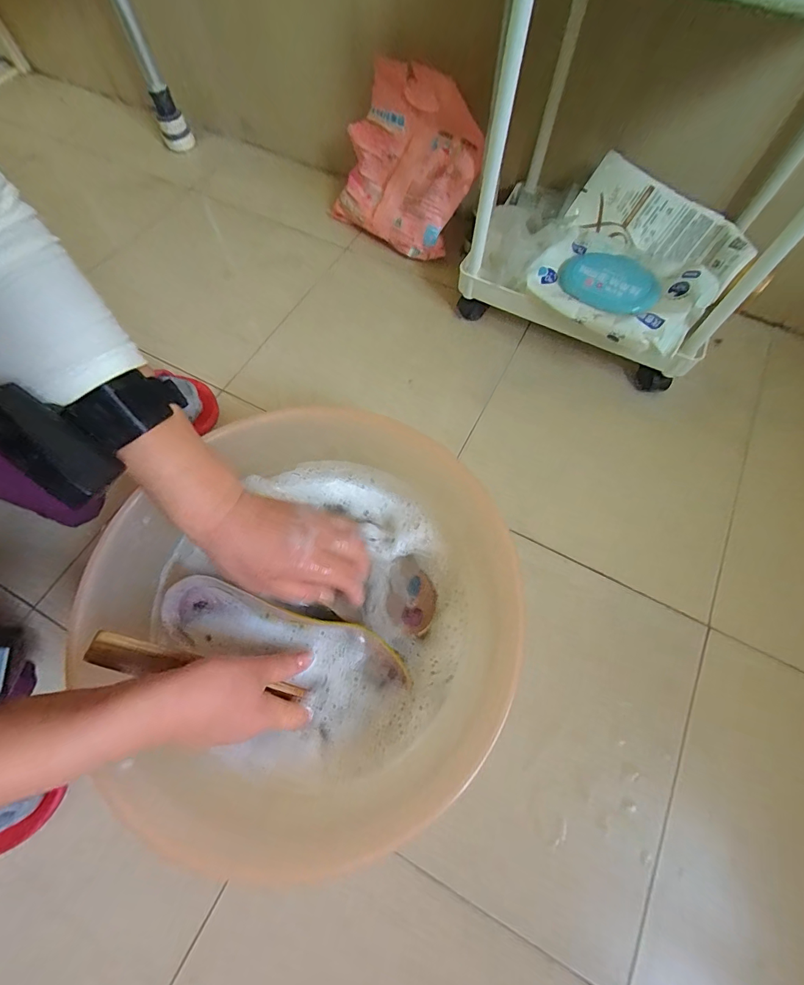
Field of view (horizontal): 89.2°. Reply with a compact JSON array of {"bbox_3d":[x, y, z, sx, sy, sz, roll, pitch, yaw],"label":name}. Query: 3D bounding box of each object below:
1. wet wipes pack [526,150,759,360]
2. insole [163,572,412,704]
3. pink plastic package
[{"bbox_3d":[0.249,-0.257,0.446,0.193,0.055,0.173,40,71,15],"label":"wet wipes pack"},{"bbox_3d":[-0.098,0.124,0.339,0.203,0.023,0.056,18,68,3],"label":"insole"},{"bbox_3d":[-0.003,-0.442,0.563,0.194,0.160,0.114,42,72,16],"label":"pink plastic package"}]

